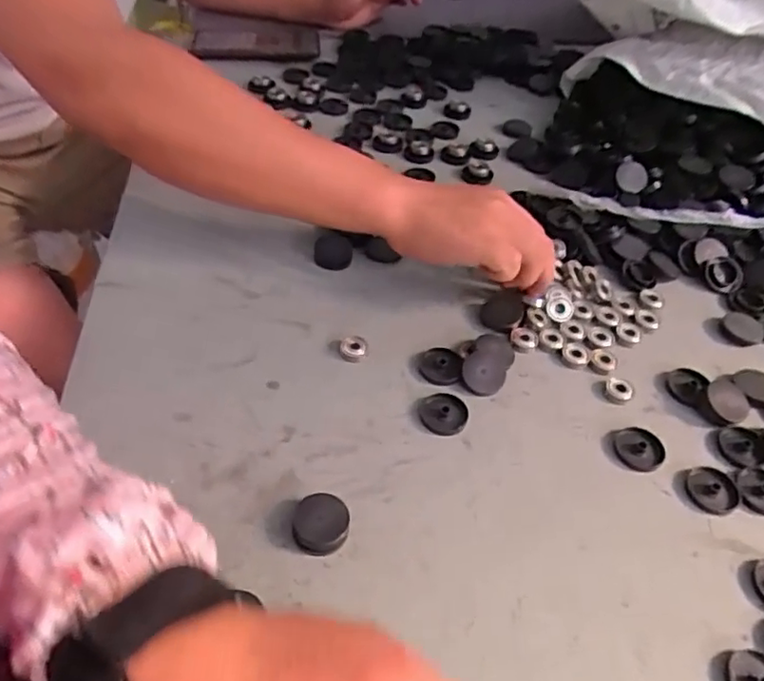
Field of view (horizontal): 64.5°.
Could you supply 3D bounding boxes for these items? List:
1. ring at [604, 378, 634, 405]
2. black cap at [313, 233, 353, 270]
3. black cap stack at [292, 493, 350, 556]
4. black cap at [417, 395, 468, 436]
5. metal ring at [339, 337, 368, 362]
[{"bbox_3d":[0.177,0.037,0.451,0.020,0.005,0.022,3,48,-3],"label":"ring"},{"bbox_3d":[-0.043,-0.079,0.533,0.033,0.020,0.033,3,48,-3],"label":"black cap"},{"bbox_3d":[-0.036,0.109,0.358,0.032,0.016,0.033,3,48,-3],"label":"black cap stack"},{"bbox_3d":[0.043,0.051,0.425,0.034,0.004,0.033,3,48,-3],"label":"black cap"},{"bbox_3d":[-0.021,0.006,0.459,0.021,0.006,0.020,3,48,-3],"label":"metal ring"}]

